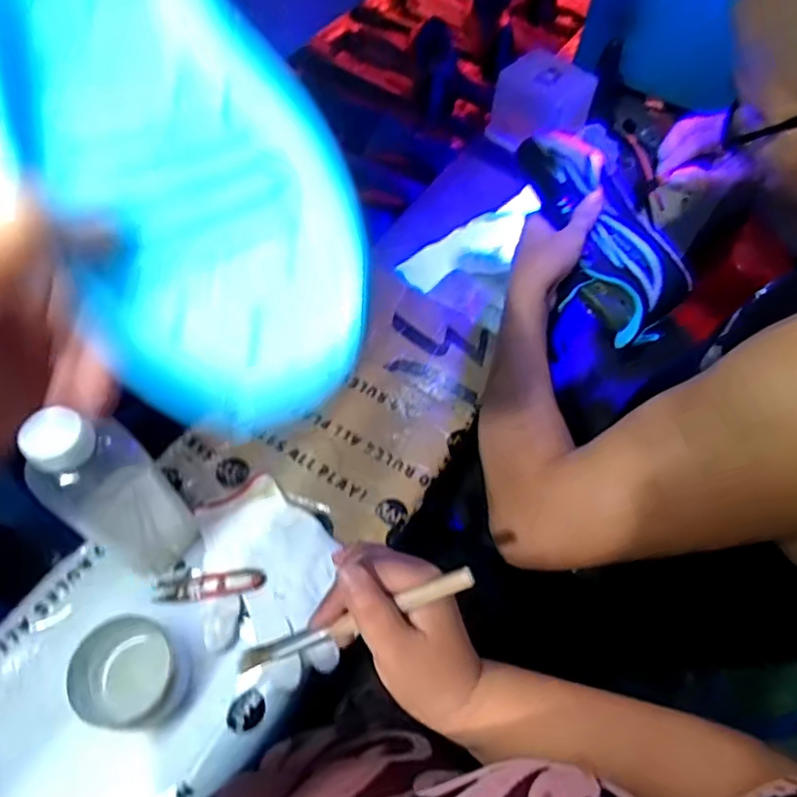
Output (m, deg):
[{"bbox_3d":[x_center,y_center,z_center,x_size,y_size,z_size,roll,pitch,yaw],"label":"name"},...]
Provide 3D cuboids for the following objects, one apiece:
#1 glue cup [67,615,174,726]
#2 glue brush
[{"bbox_3d":[-0.224,0.226,0.501,0.076,0.046,0.076,1,58,-1],"label":"glue cup"},{"bbox_3d":[-0.026,0.131,0.357,0.152,0.011,0.012,-25,59,12],"label":"glue brush"}]

